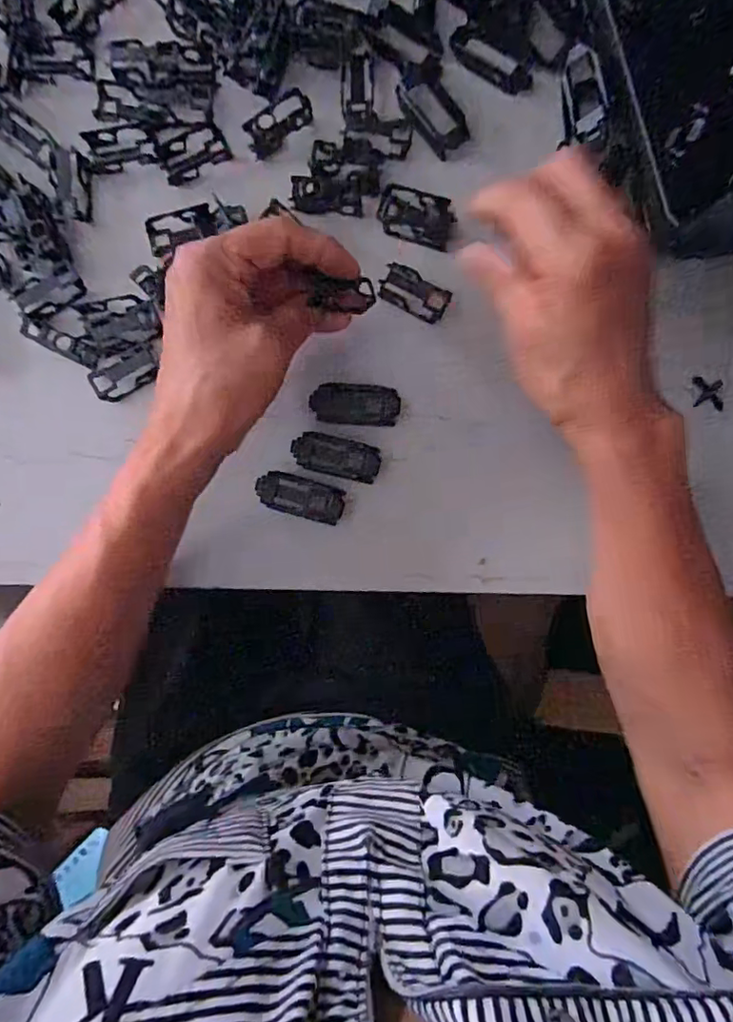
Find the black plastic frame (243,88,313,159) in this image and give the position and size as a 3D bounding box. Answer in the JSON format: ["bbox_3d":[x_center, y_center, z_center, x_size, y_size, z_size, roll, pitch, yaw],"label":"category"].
[{"bbox_3d":[-0.048,-0.218,0.311,0.041,0.018,0.015,-31,92,0],"label":"black plastic frame"}]

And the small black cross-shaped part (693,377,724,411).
[{"bbox_3d":[0.201,-0.069,0.327,0.022,0.008,0.018,3,91,-1],"label":"small black cross-shaped part"}]

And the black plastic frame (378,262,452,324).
[{"bbox_3d":[0.028,-0.125,0.317,0.039,0.006,0.022,29,90,-2],"label":"black plastic frame"}]

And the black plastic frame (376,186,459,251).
[{"bbox_3d":[0.028,-0.169,0.317,0.043,0.004,0.028,18,91,-1],"label":"black plastic frame"}]

